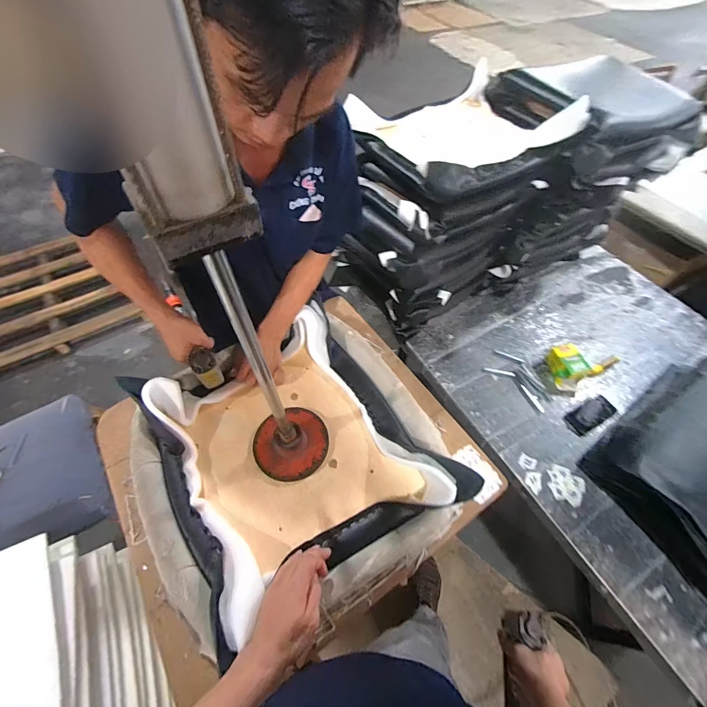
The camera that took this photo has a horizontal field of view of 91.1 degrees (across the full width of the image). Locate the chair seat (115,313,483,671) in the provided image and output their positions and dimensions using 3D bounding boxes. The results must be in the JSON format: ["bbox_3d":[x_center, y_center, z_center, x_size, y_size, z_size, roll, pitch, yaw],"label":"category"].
[{"bbox_3d":[-0.113,0.172,0.650,0.444,0.099,0.484,-31,61,-18],"label":"chair seat"}]

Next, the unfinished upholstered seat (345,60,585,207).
[{"bbox_3d":[0.342,-0.661,1.020,0.596,0.108,0.430,-24,59,-14],"label":"unfinished upholstered seat"}]

